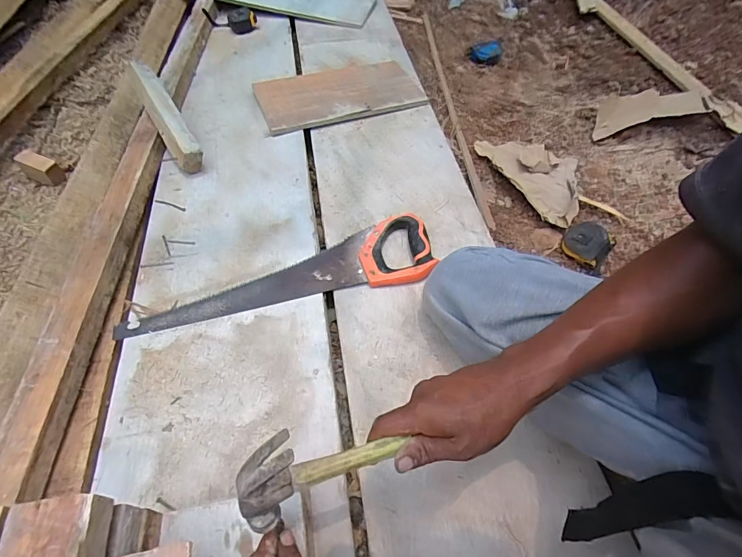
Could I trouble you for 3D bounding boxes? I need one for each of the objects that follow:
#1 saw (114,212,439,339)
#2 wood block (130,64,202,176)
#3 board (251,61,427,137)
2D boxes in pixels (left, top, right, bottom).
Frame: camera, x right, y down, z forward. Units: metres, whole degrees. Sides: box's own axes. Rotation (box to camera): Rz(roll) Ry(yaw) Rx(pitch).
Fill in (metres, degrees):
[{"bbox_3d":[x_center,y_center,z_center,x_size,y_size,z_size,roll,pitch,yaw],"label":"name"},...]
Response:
[{"bbox_3d":[-0.145,-0.015,0.670,0.502,0.026,0.131,-11,55,-9],"label":"saw"},{"bbox_3d":[-0.432,-0.345,0.837,0.054,0.053,0.294,-29,74,-20],"label":"wood block"},{"bbox_3d":[-0.077,-0.456,0.977,0.382,0.027,0.211,-18,56,-14],"label":"board"}]

